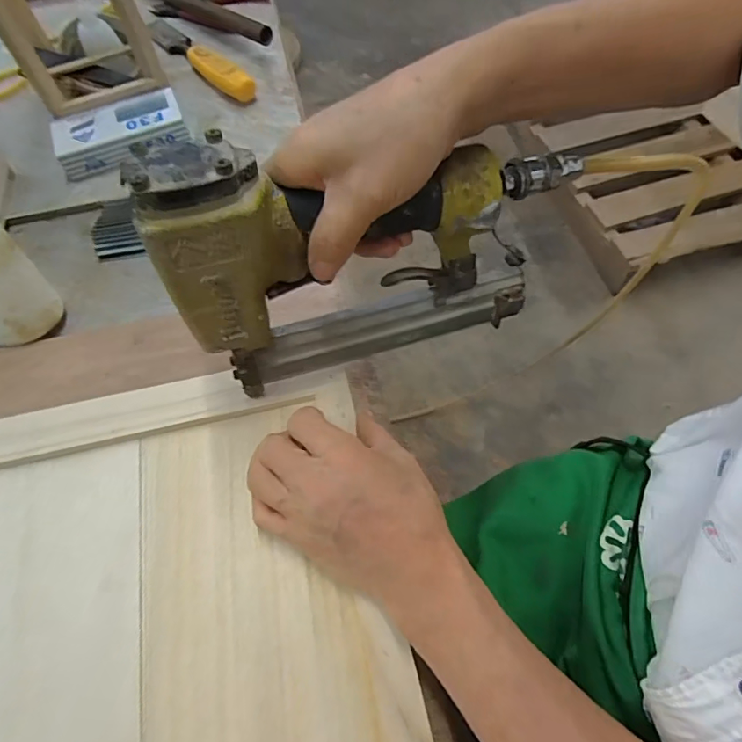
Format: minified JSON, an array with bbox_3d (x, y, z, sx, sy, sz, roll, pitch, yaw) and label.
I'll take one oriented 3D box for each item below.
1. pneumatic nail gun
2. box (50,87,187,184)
[{"bbox_3d":[0.011,-0.067,0.296,0.234,0.163,0.050,-15,61,-6],"label":"pneumatic nail gun"},{"bbox_3d":[-0.253,-0.242,0.503,0.124,0.033,0.061,-17,61,-8],"label":"box"}]

